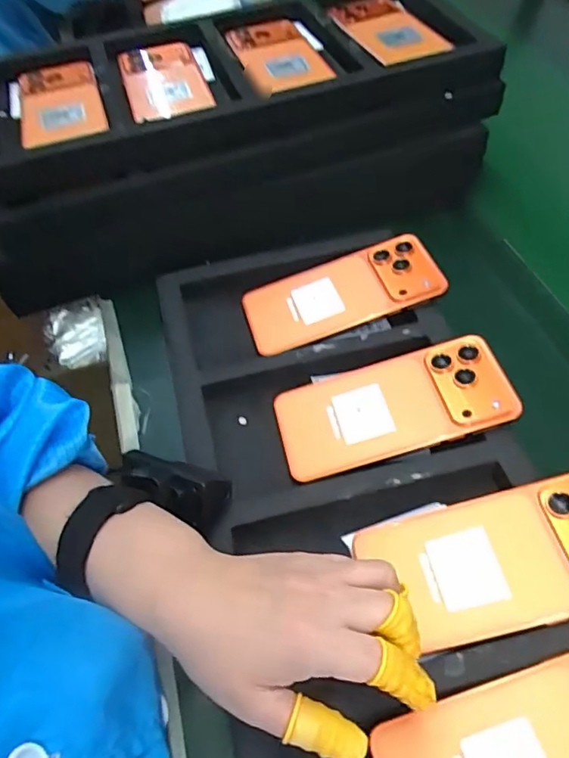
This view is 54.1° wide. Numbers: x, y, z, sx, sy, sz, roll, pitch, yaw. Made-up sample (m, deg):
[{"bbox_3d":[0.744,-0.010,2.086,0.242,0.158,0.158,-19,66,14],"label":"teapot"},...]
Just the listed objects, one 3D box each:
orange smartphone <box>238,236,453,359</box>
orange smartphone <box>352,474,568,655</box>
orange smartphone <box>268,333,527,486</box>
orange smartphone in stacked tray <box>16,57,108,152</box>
[{"bbox_3d":[0.047,-0.071,0.475,0.161,0.014,0.077,-19,53,2],"label":"orange smartphone"},{"bbox_3d":[0.130,0.104,0.326,0.154,0.005,0.077,-17,53,5],"label":"orange smartphone"},{"bbox_3d":[0.077,0.019,0.402,0.163,0.008,0.080,-17,52,4],"label":"orange smartphone"},{"bbox_3d":[-0.211,-0.256,0.521,0.076,0.014,0.147,-19,55,-7],"label":"orange smartphone in stacked tray"}]

